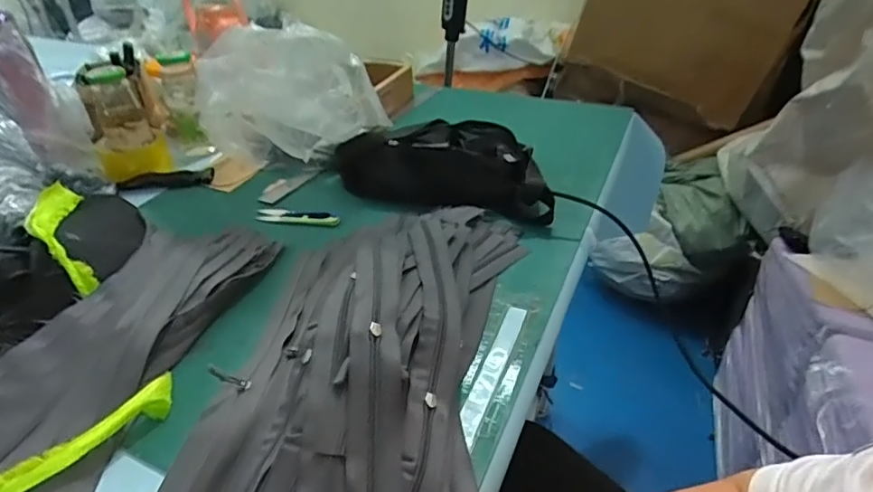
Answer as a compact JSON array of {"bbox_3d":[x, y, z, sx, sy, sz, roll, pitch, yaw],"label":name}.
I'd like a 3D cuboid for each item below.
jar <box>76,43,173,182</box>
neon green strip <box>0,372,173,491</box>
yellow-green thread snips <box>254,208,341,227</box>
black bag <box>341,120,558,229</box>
[{"bbox_3d":[-0.485,-0.201,0.834,0.096,0.183,0.111,-20,39,-26],"label":"jar"},{"bbox_3d":[-0.294,0.163,0.417,0.038,0.021,0.190,28,43,34],"label":"neon green strip"},{"bbox_3d":[-0.189,-0.039,0.727,0.126,0.008,0.024,10,36,15],"label":"yellow-green thread snips"},{"bbox_3d":[0.016,-0.115,0.753,0.298,0.085,0.133,10,36,14],"label":"black bag"}]

